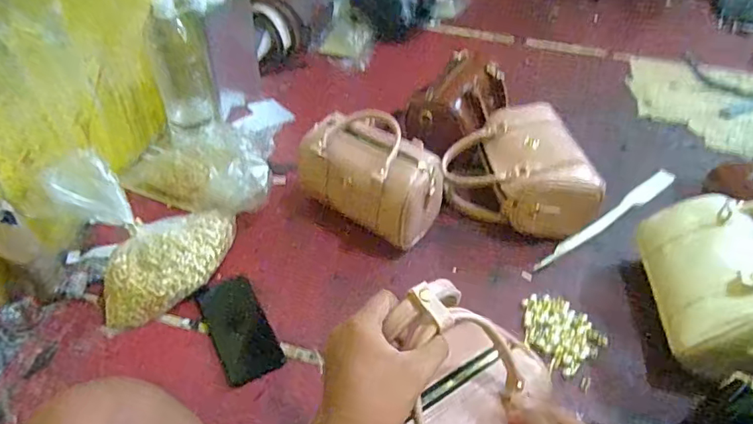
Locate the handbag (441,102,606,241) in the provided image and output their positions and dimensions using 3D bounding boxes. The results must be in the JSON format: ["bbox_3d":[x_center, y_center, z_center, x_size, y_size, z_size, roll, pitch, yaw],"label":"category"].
[{"bbox_3d":[0.232,-0.064,0.885,0.211,0.138,0.224,-8,47,-11],"label":"handbag"}]

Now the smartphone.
[{"bbox_3d":[-0.192,0.161,0.727,0.079,0.010,0.155,-30,61,-7],"label":"smartphone"}]

